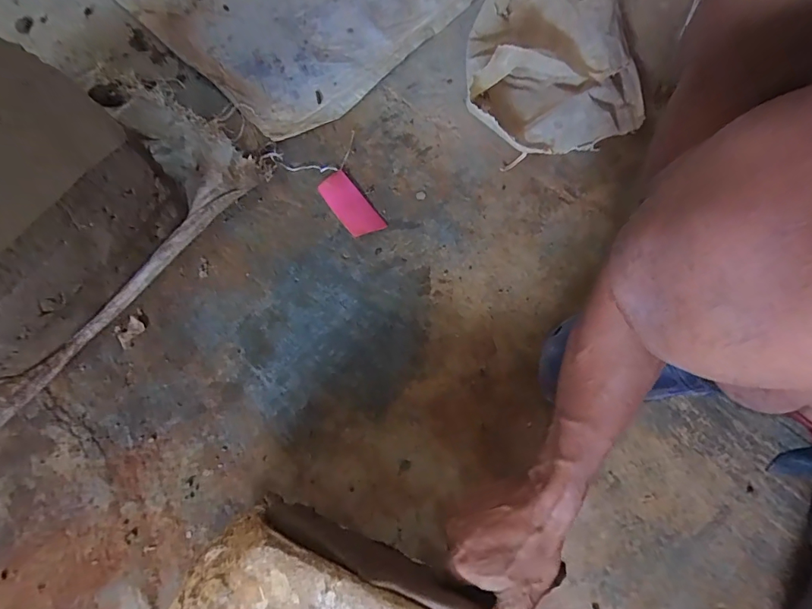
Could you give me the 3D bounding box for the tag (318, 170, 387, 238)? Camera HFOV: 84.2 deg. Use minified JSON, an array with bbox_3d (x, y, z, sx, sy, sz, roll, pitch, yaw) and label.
[{"bbox_3d":[-0.078,-0.137,0.620,0.047,0.005,0.109,-37,74,-4],"label":"tag"}]

